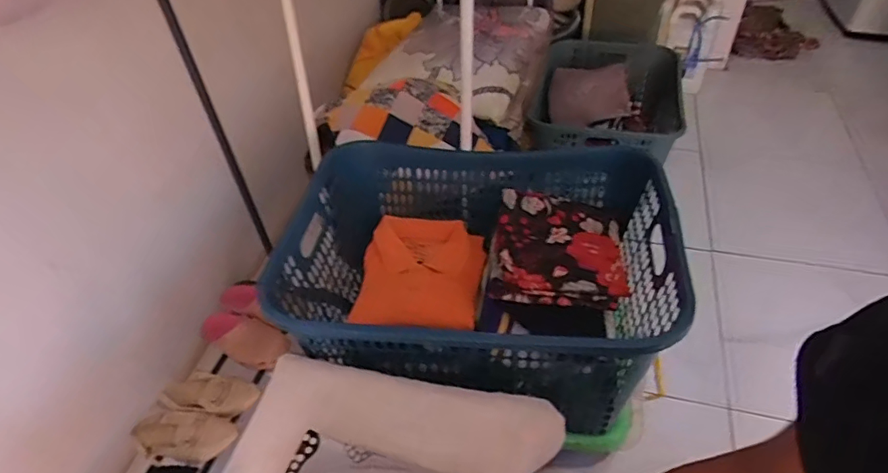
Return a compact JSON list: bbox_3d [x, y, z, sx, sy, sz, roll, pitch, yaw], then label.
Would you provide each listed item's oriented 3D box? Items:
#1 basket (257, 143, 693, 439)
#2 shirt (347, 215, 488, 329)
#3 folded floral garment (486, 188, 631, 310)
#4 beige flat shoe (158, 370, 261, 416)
[{"bbox_3d":[0.046,0.063,0.870,0.562,0.254,0.431,5,44,10],"label":"basket"},{"bbox_3d":[-0.039,0.057,0.951,0.213,0.031,0.247,0,44,4],"label":"shirt"},{"bbox_3d":[0.189,0.015,0.882,0.211,0.039,0.224,5,44,9],"label":"folded floral garment"},{"bbox_3d":[-0.491,0.324,1.125,0.228,0.058,0.093,8,45,13],"label":"beige flat shoe"}]

